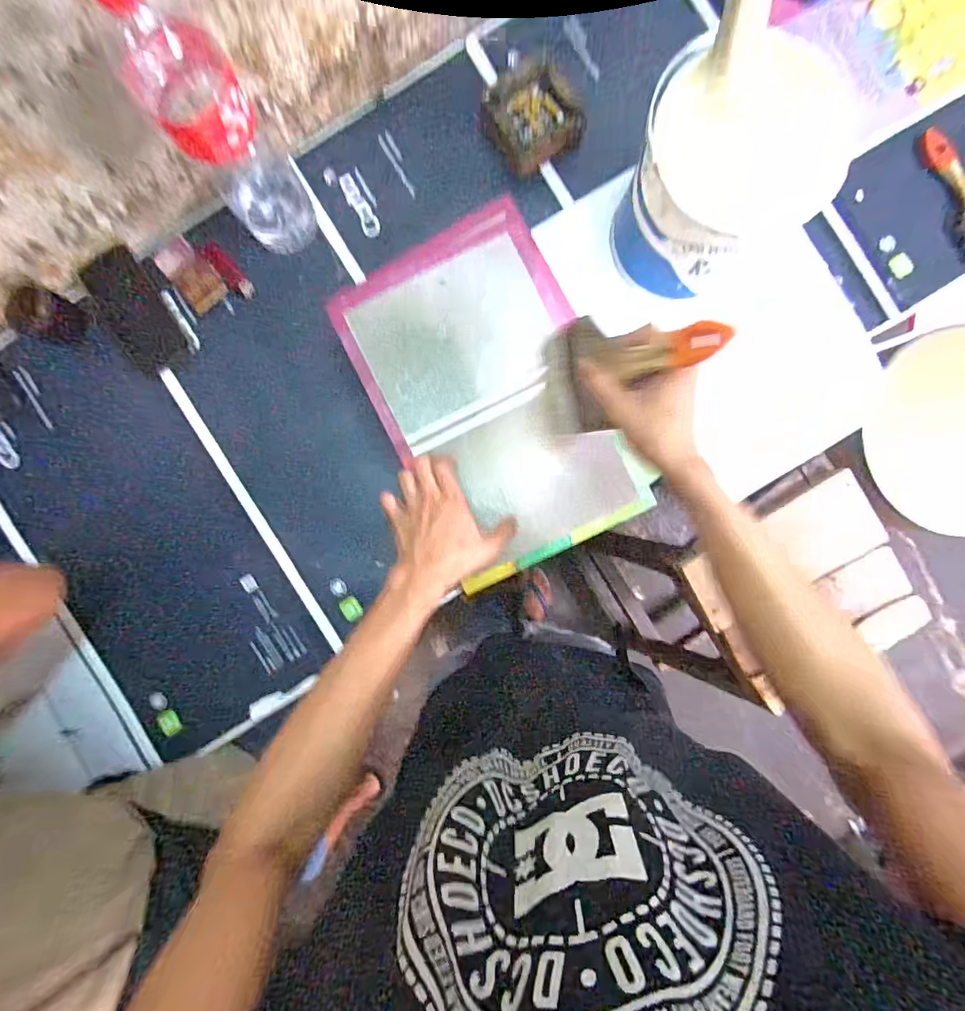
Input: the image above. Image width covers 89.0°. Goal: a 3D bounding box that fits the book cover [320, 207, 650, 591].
[{"bbox_3d":[0.010,-0.124,0.571,0.245,0.025,0.386,-26,91,0],"label":"book cover"}]

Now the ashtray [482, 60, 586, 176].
[{"bbox_3d":[0.066,-0.501,0.641,0.119,0.046,0.110,-24,91,0],"label":"ashtray"}]

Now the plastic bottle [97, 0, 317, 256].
[{"bbox_3d":[-0.269,-0.384,0.508,0.087,0.322,0.104,-39,91,0],"label":"plastic bottle"}]

